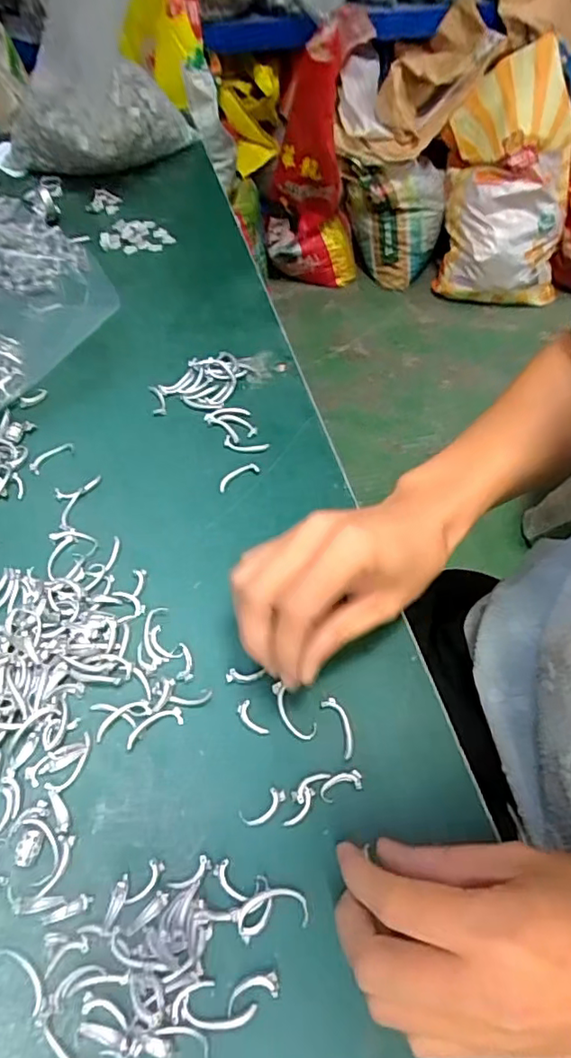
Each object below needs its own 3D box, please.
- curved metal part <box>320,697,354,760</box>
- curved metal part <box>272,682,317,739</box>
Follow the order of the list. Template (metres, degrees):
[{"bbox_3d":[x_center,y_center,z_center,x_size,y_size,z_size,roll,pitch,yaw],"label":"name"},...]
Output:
[{"bbox_3d":[0.028,0.097,0.282,0.010,0.004,0.029,-19,58,-15],"label":"curved metal part"},{"bbox_3d":[0.003,0.091,0.287,0.013,0.004,0.032,-27,64,-19],"label":"curved metal part"}]

